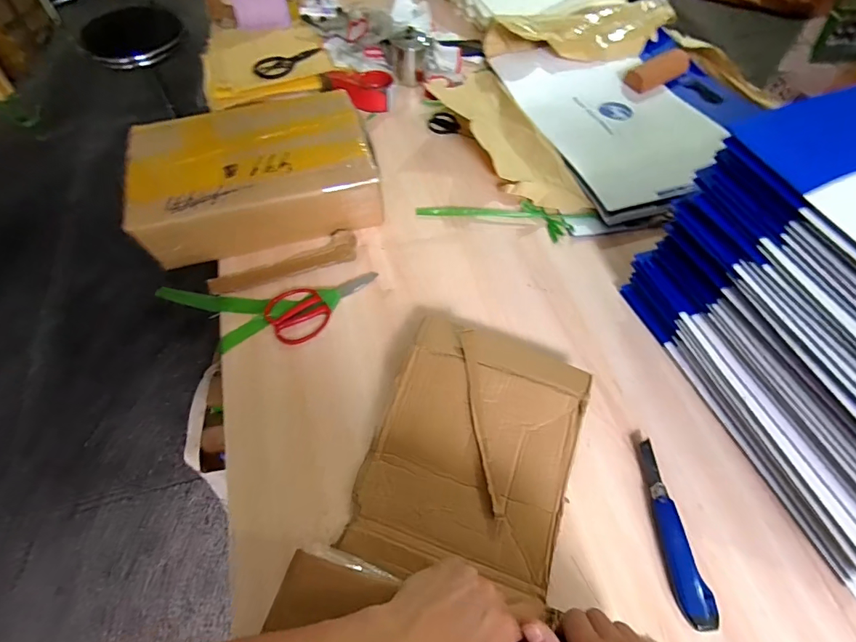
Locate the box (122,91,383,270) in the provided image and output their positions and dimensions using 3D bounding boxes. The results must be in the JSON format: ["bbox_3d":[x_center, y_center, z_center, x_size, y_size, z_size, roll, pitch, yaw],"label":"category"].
[{"bbox_3d":[-0.303,-0.263,0.768,0.401,0.133,0.271,-18,61,-12],"label":"box"}]

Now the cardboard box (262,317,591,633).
[{"bbox_3d":[0.093,0.251,0.436,0.394,0.166,0.533,16,63,10],"label":"cardboard box"}]

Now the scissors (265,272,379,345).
[{"bbox_3d":[-0.167,-0.038,0.697,0.187,0.018,0.094,-35,65,-20],"label":"scissors"}]

